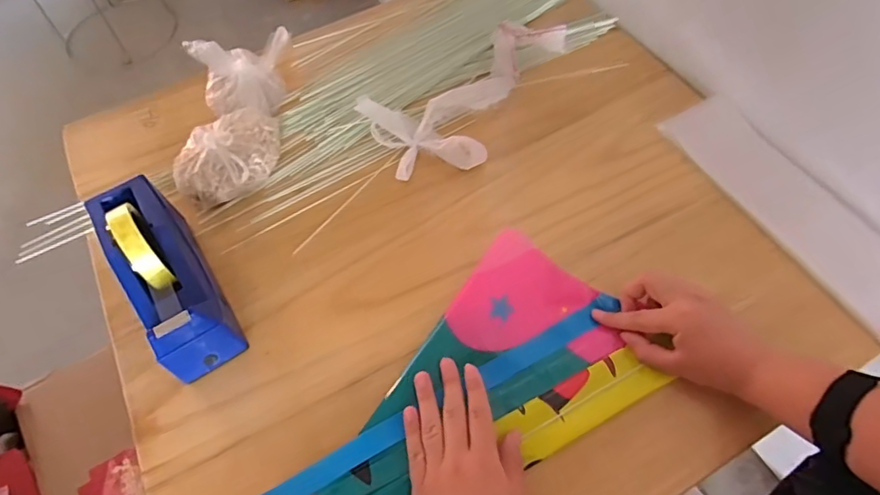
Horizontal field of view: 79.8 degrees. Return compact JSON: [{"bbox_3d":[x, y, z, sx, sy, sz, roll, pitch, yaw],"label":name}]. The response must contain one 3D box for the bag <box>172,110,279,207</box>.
[{"bbox_3d":[-0.271,-0.120,0.671,0.133,0.053,0.125,-15,58,-7],"label":"bag"}]

